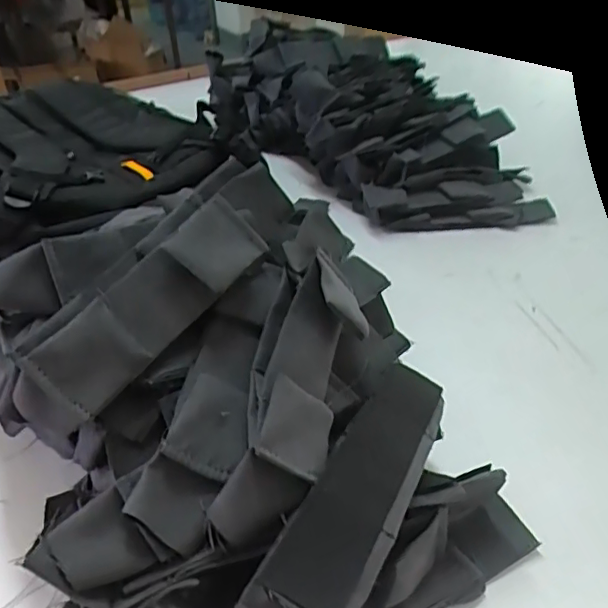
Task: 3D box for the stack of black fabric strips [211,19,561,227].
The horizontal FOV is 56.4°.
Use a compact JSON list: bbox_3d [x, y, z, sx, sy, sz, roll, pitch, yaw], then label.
[{"bbox_3d":[0.069,-0.263,0.767,0.210,0.154,0.523,-27,43,-29],"label":"stack of black fabric strips"}]

